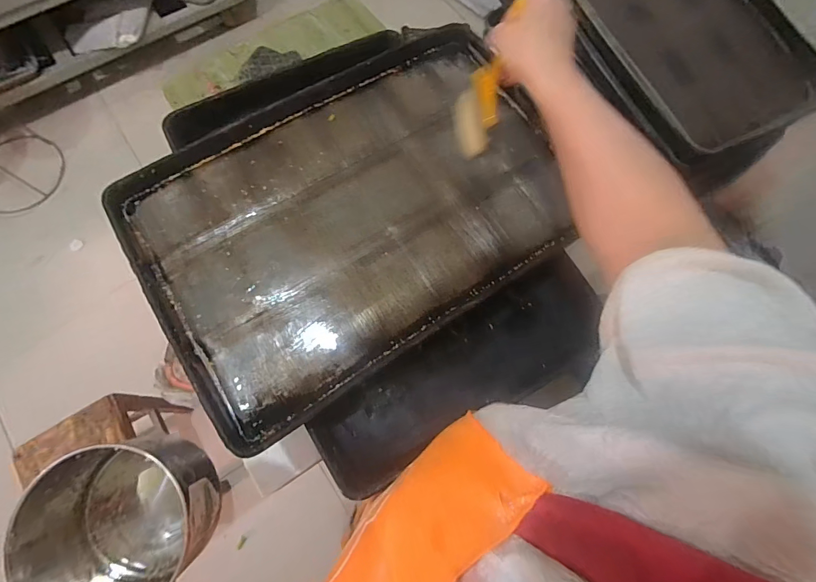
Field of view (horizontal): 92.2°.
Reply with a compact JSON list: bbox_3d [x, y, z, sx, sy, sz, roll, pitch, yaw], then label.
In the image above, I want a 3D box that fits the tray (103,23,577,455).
[{"bbox_3d":[-0.053,-0.116,0.515,0.549,0.029,0.365,-33,77,-11],"label":"tray"}]

